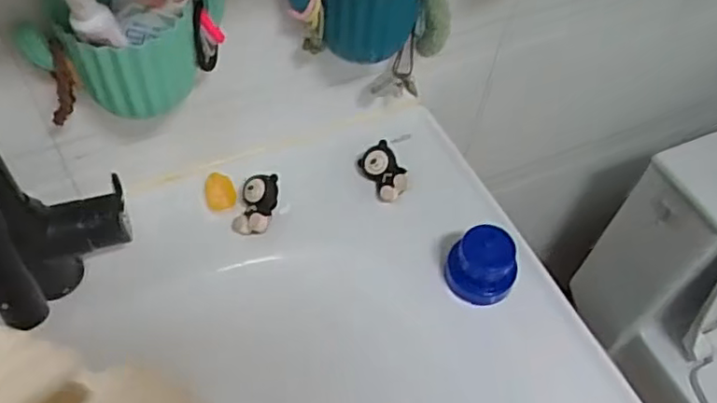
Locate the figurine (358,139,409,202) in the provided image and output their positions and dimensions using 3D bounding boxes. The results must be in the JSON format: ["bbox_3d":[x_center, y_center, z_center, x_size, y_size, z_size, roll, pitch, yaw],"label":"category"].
[{"bbox_3d":[0.026,-0.030,0.634,0.030,0.022,0.057,-22,59,-19],"label":"figurine"}]

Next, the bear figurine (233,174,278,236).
[{"bbox_3d":[-0.094,0.003,0.599,0.034,0.029,0.051,11,54,3],"label":"bear figurine"}]

